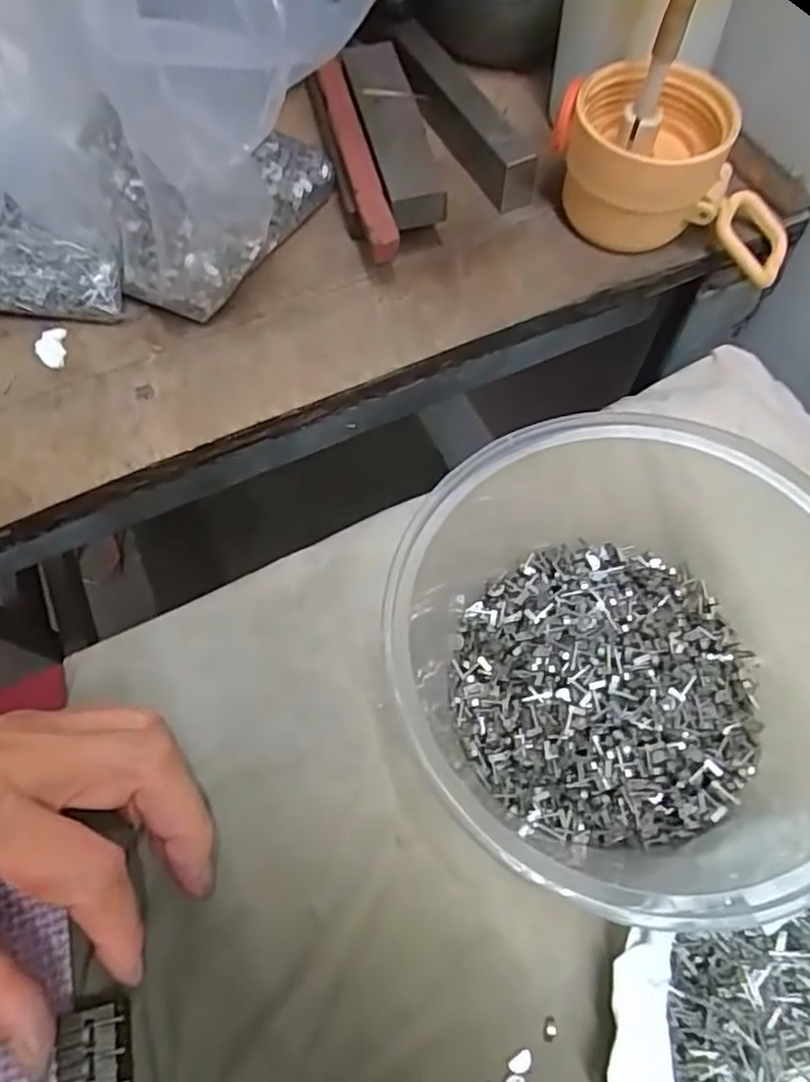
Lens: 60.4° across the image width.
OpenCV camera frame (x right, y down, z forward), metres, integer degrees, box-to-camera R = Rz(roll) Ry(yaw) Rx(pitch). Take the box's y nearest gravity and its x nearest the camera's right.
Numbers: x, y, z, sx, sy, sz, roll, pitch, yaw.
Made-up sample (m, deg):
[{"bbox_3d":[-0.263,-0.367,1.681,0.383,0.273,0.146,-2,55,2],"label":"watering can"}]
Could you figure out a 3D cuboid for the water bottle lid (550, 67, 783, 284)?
[{"bbox_3d":[0.116,-0.157,0.293,0.107,0.052,0.057,10,67,5],"label":"water bottle lid"}]

